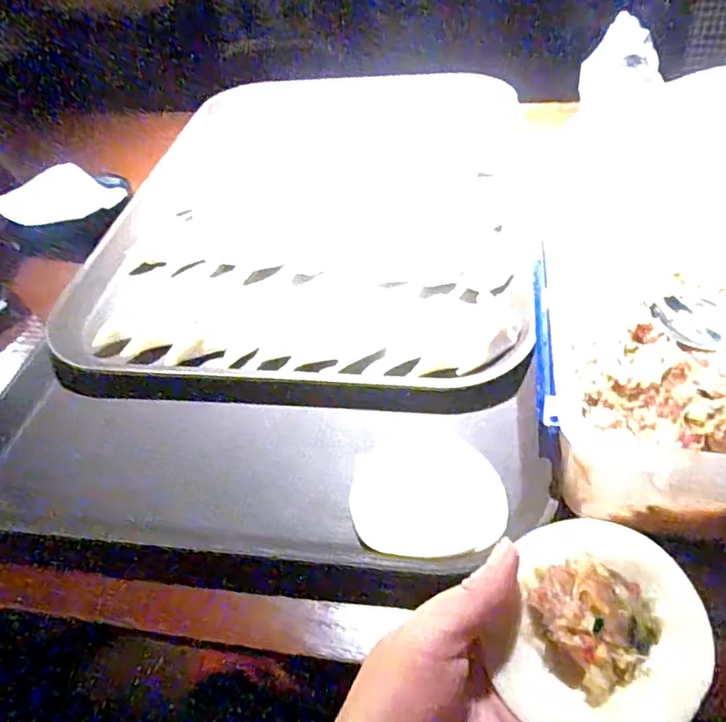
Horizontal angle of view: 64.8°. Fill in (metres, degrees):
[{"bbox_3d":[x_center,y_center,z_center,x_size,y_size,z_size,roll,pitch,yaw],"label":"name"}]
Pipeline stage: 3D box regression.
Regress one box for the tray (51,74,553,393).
[{"bbox_3d":[-0.028,-0.186,0.584,0.381,0.032,0.528,1,46,10],"label":"tray"}]

